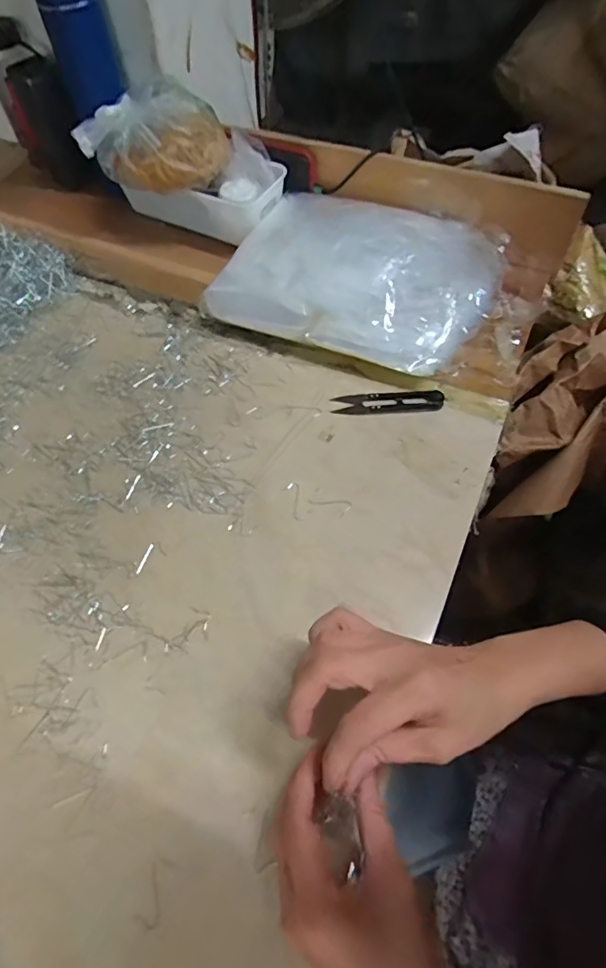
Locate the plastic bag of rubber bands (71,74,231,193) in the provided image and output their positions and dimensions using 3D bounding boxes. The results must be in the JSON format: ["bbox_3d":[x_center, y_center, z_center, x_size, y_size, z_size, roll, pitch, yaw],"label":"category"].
[{"bbox_3d":[-0.158,-0.383,0.563,0.154,0.074,0.095,5,60,5],"label":"plastic bag of rubber bands"}]

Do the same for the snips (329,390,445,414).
[{"bbox_3d":[0.082,-0.079,0.492,0.104,0.007,0.025,0,60,2],"label":"snips"}]

